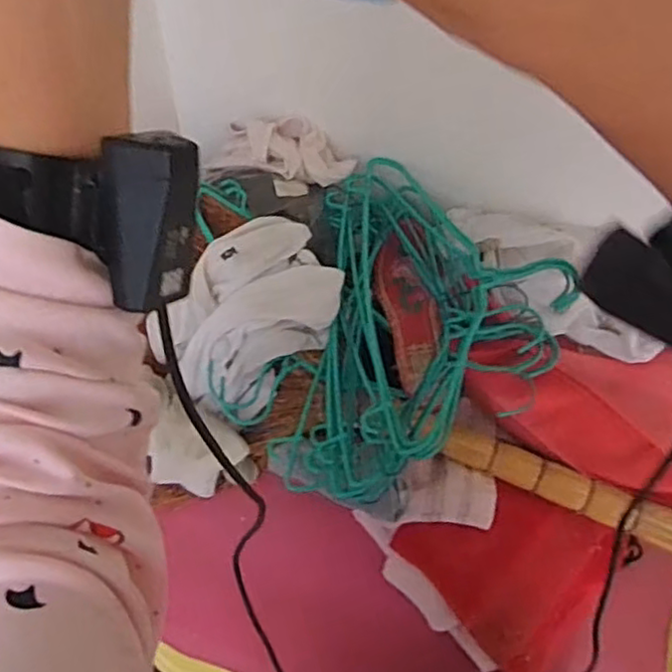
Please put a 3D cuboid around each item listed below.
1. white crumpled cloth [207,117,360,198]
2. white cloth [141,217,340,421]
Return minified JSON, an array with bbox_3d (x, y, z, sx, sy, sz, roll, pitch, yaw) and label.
[{"bbox_3d":[-0.071,-0.226,0.846,0.186,0.052,0.097,13,57,4],"label":"white crumpled cloth"},{"bbox_3d":[-0.096,-0.027,0.745,0.161,0.053,0.211,43,87,4],"label":"white cloth"}]

